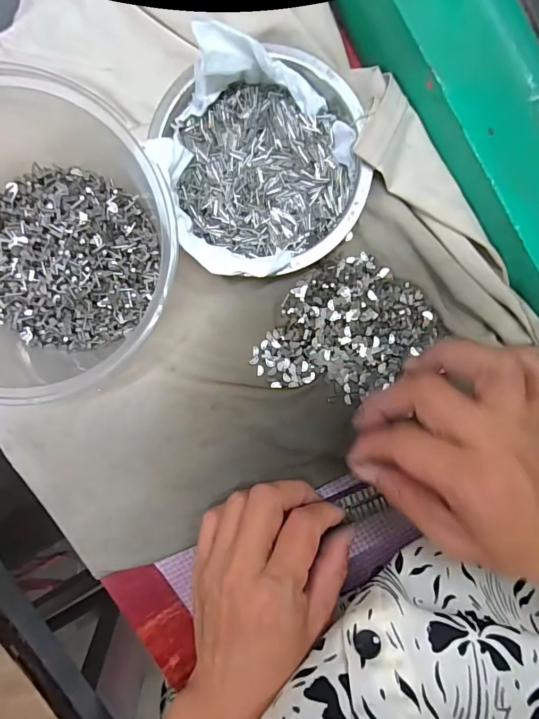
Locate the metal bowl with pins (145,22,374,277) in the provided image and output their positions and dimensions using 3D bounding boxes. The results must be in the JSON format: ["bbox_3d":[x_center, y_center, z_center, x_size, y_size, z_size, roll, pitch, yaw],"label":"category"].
[{"bbox_3d":[-0.002,-0.108,0.230,0.108,0.030,0.117,0,93,-6],"label":"metal bowl with pins"}]

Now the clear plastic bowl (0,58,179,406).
[{"bbox_3d":[-0.114,-0.054,0.207,0.131,0.059,0.141,0,93,-6],"label":"clear plastic bowl"}]

